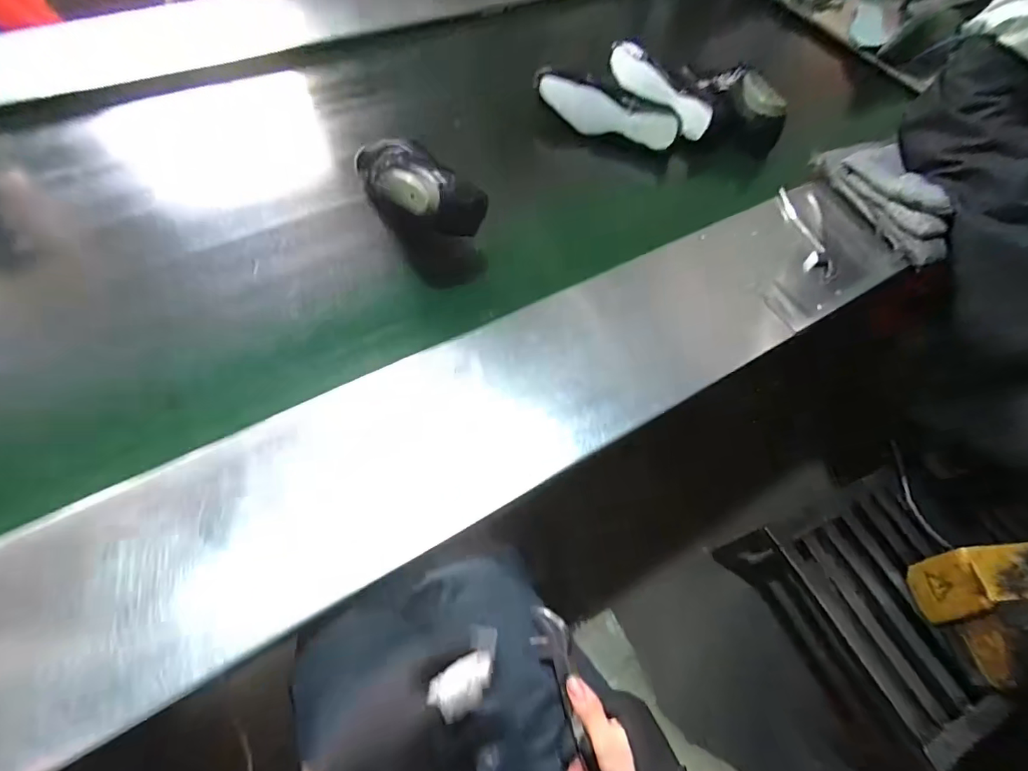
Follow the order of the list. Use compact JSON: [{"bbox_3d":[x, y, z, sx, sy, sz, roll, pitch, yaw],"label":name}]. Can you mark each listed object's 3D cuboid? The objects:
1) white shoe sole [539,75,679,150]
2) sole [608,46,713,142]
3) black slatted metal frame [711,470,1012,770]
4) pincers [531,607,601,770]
[{"bbox_3d":[0.169,-0.512,0.940,0.275,0.080,0.035,25,35,8],"label":"white shoe sole"},{"bbox_3d":[0.263,-0.572,0.966,0.061,0.054,0.268,-28,66,-19],"label":"sole"},{"bbox_3d":[0.785,0.519,1.089,0.337,0.277,0.526,-18,63,-14],"label":"black slatted metal frame"},{"bbox_3d":[0.056,0.311,0.472,0.029,0.046,0.192,-14,73,-12],"label":"pincers"}]

